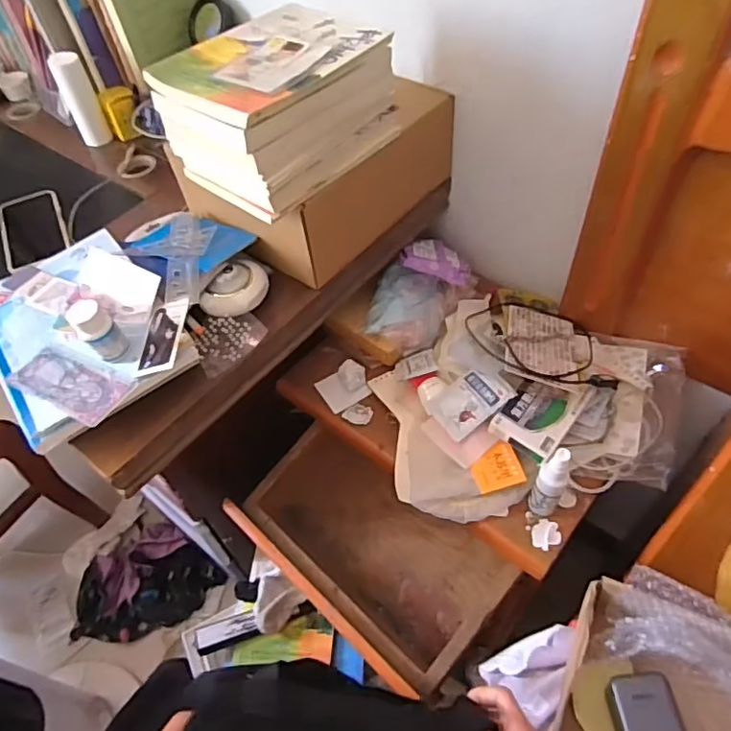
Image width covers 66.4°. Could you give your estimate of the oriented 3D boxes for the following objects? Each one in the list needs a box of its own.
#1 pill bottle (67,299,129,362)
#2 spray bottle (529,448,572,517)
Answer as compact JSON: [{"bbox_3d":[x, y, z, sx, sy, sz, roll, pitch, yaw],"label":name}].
[{"bbox_3d":[-0.267,-0.033,0.560,0.034,0.068,0.030,-35,57,-21],"label":"pill bottle"},{"bbox_3d":[0.198,0.128,0.601,0.028,0.114,0.023,32,61,26],"label":"spray bottle"}]

